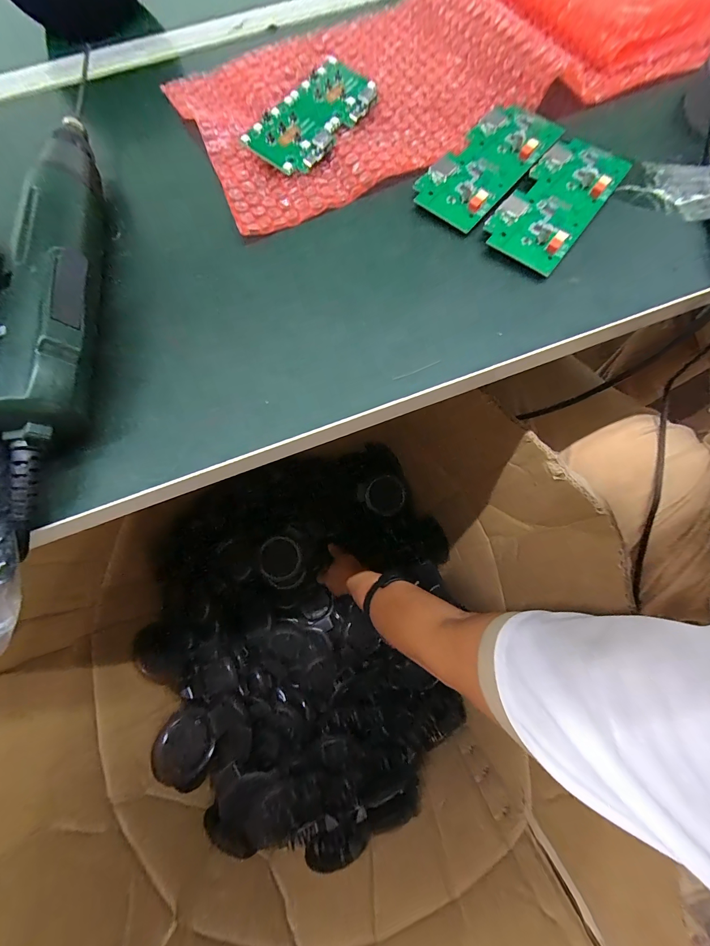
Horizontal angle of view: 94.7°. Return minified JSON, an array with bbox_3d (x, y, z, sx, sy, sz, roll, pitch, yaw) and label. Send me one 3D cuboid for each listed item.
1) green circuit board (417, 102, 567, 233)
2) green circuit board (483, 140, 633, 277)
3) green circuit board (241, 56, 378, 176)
[{"bbox_3d":[0.093,-0.221,0.231,0.055,0.009,0.115,39,78,12],"label":"green circuit board"},{"bbox_3d":[0.135,-0.184,0.218,0.053,0.008,0.113,36,78,12],"label":"green circuit board"},{"bbox_3d":[-0.028,-0.272,0.247,0.053,0.009,0.115,31,77,10],"label":"green circuit board"}]

